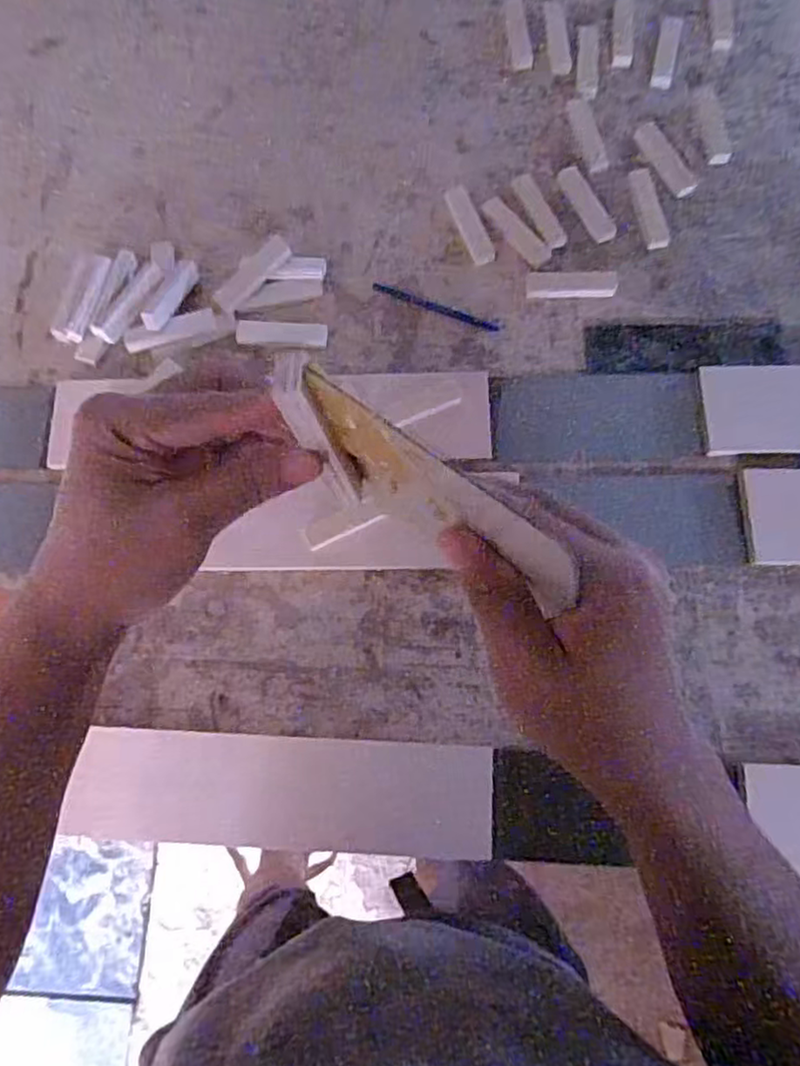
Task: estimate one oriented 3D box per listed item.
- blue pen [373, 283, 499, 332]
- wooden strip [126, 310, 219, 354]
[{"bbox_3d":[0.036,-0.229,0.676,0.133,0.012,0.011,24,77,5],"label":"blue pen"},{"bbox_3d":[-0.226,-0.200,0.660,0.087,0.012,0.022,-20,77,-5],"label":"wooden strip"}]

